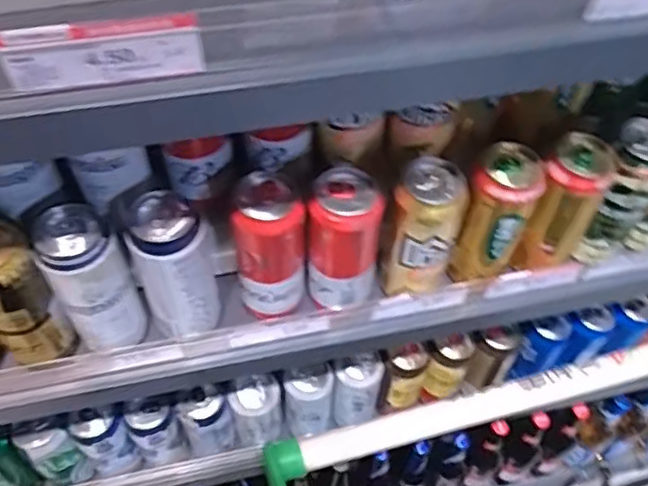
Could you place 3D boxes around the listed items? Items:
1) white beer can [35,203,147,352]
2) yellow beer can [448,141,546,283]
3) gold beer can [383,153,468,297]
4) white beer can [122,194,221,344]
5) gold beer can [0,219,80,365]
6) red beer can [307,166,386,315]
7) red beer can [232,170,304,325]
[{"bbox_3d":[-0.210,0.039,0.595,0.062,0.159,0.064,1,54,-2],"label":"white beer can"},{"bbox_3d":[0.167,-0.024,0.643,0.059,0.149,0.061,1,54,-2],"label":"yellow beer can"},{"bbox_3d":[0.096,-0.008,0.631,0.066,0.150,0.062,1,54,-2],"label":"gold beer can"},{"bbox_3d":[-0.138,0.022,0.595,0.062,0.145,0.068,1,54,-2],"label":"white beer can"},{"bbox_3d":[-0.273,0.052,0.580,0.060,0.156,0.061,1,54,-2],"label":"gold beer can"},{"bbox_3d":[0.018,-0.001,0.617,0.063,0.144,0.059,1,54,-2],"label":"red beer can"},{"bbox_3d":[-0.050,0.007,0.615,0.059,0.144,0.063,1,54,-2],"label":"red beer can"}]

